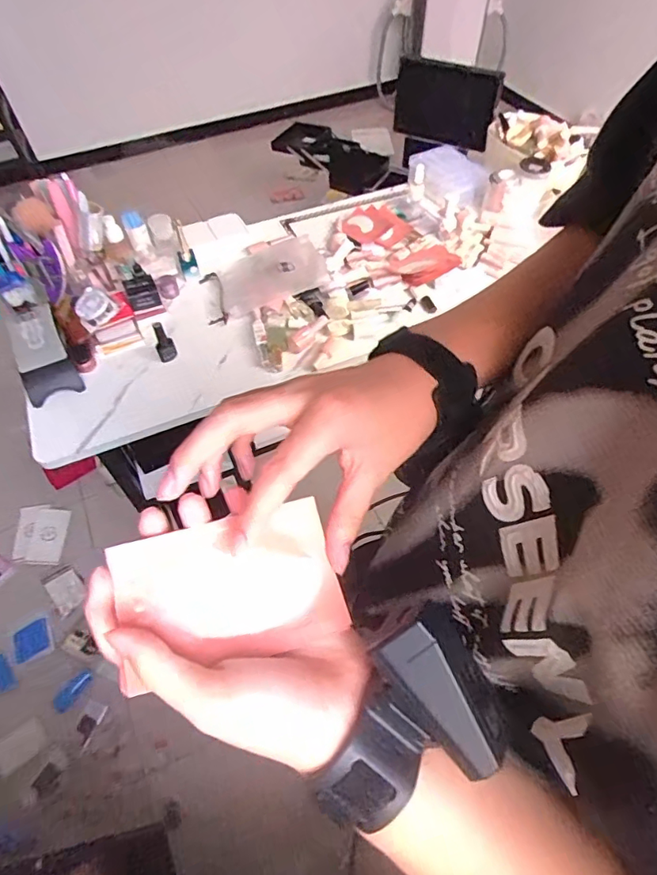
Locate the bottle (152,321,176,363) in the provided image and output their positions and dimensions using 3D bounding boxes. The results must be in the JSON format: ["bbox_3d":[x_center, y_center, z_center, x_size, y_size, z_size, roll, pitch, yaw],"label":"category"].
[{"bbox_3d":[-0.269,-0.158,0.807,0.029,0.075,0.024,-20,57,-13],"label":"bottle"}]

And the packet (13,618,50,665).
[{"bbox_3d":[-0.746,0.506,1.249,0.073,0.011,0.087,-24,58,-15],"label":"packet"}]

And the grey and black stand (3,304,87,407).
[{"bbox_3d":[-0.458,-0.132,0.797,0.077,0.067,0.147,-25,59,-16],"label":"grey and black stand"}]

